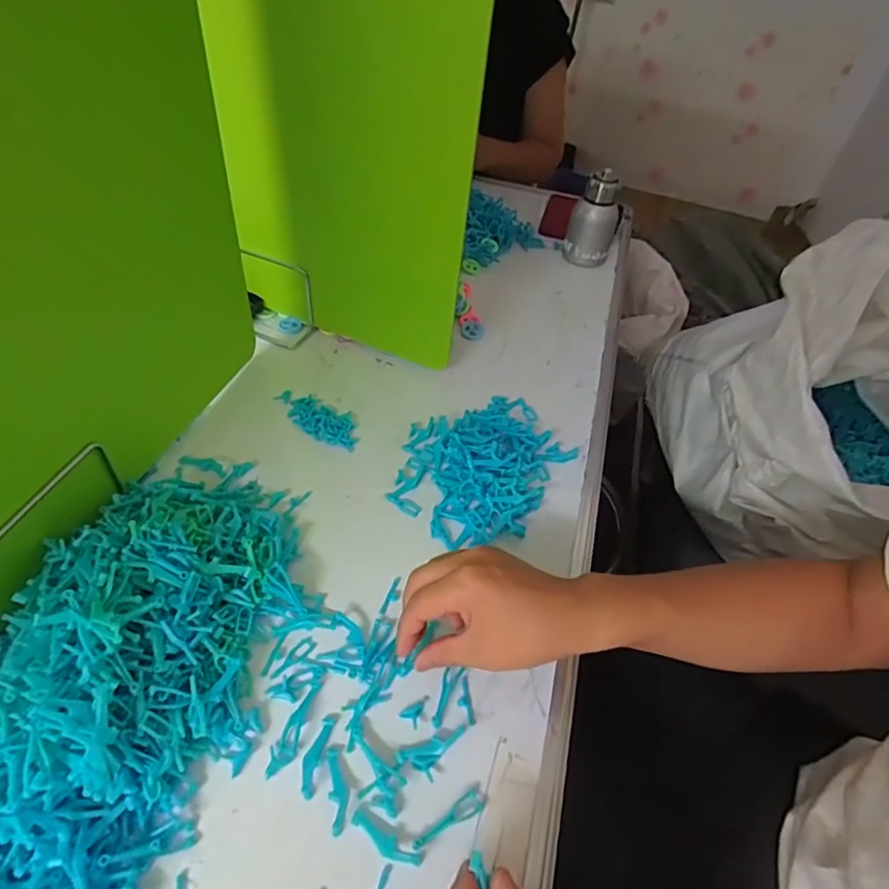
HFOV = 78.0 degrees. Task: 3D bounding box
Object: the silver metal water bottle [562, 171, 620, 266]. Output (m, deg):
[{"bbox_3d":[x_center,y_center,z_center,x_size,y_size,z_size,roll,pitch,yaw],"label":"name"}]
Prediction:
[{"bbox_3d":[0.232,-0.350,0.848,0.071,0.134,0.071,14,47,7],"label":"silver metal water bottle"}]

